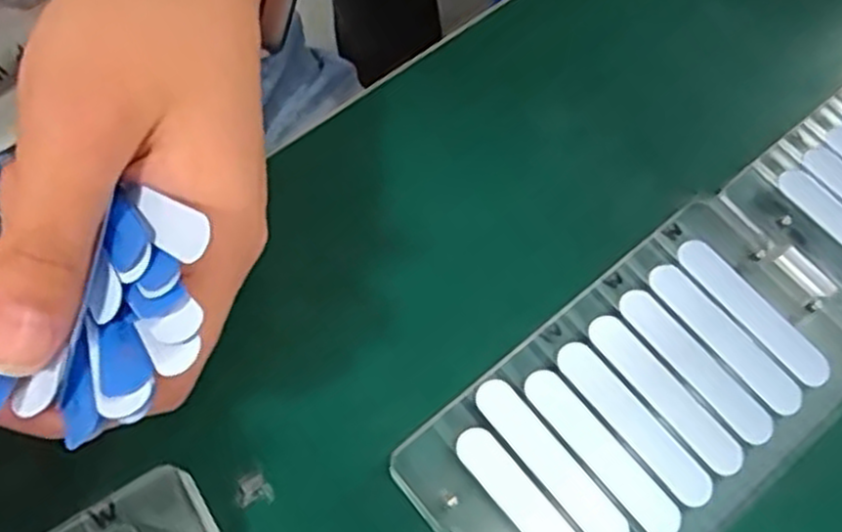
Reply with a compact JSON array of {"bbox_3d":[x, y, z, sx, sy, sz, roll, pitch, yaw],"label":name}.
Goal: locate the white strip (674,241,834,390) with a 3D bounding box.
[{"bbox_3d":[0.091,0.012,0.210,0.011,0.004,0.050,-38,73,-14],"label":"white strip"}]

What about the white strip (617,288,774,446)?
[{"bbox_3d":[0.073,0.026,0.205,0.010,0.004,0.050,-37,73,-14],"label":"white strip"}]

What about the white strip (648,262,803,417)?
[{"bbox_3d":[0.082,0.019,0.206,0.010,0.004,0.050,-37,73,-14],"label":"white strip"}]

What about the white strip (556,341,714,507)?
[{"bbox_3d":[0.055,0.040,0.197,0.010,0.004,0.050,-37,73,-14],"label":"white strip"}]

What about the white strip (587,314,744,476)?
[{"bbox_3d":[0.064,0.033,0.201,0.010,0.004,0.050,-37,73,-14],"label":"white strip"}]

